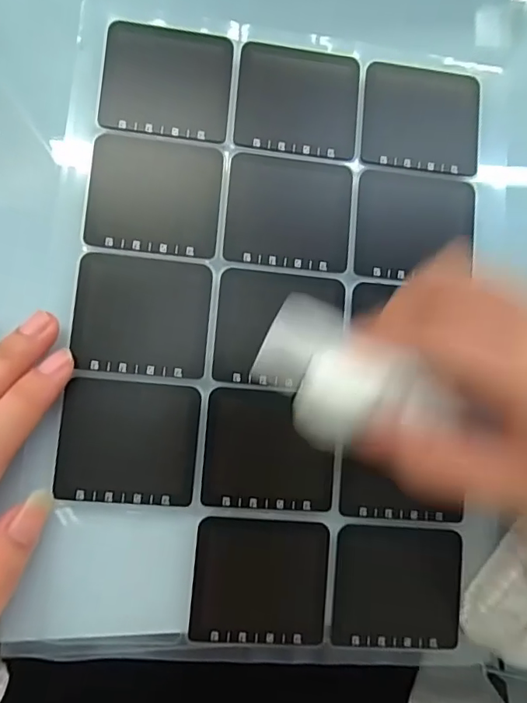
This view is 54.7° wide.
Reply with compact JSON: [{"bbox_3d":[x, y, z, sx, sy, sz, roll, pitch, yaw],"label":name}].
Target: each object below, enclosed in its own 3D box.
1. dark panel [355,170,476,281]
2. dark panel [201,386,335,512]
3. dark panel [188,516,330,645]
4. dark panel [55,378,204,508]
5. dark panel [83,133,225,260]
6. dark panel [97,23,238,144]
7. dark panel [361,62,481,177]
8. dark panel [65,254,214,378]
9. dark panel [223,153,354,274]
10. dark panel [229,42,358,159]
[{"bbox_3d":[0.071,-0.057,0.234,0.055,0.004,0.049,4,86,-9],"label":"dark panel"},{"bbox_3d":[0.003,0.042,0.217,0.055,0.004,0.049,5,86,-9],"label":"dark panel"},{"bbox_3d":[-0.001,0.095,0.212,0.055,0.004,0.049,6,86,-9],"label":"dark panel"},{"bbox_3d":[-0.056,0.038,0.211,0.055,0.004,0.049,6,86,-9],"label":"dark panel"},{"bbox_3d":[-0.047,-0.068,0.222,0.055,0.004,0.049,6,86,-9],"label":"dark panel"},{"bbox_3d":[-0.043,-0.120,0.227,0.055,0.004,0.050,6,86,-9],"label":"dark panel"},{"bbox_3d":[0.075,-0.110,0.240,0.056,0.004,0.050,5,86,-9],"label":"dark panel"},{"bbox_3d":[-0.051,-0.015,0.216,0.055,0.004,0.049,6,86,-9],"label":"dark panel"},{"bbox_3d":[0.012,-0.062,0.229,0.056,0.004,0.049,6,86,-9],"label":"dark panel"},{"bbox_3d":[0.016,-0.115,0.232,0.055,0.004,0.049,6,86,-9],"label":"dark panel"}]

